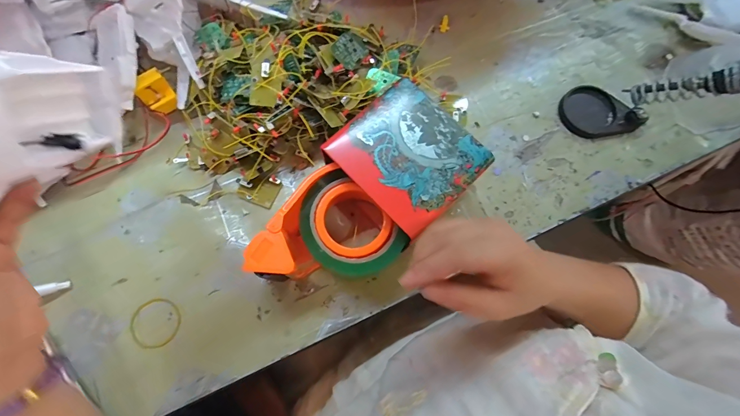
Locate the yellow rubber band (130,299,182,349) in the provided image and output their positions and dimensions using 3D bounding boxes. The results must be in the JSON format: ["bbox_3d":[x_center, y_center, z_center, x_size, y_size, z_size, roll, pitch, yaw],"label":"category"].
[{"bbox_3d":[-0.216,0.116,0.347,0.047,0.005,0.048,0,76,-1],"label":"yellow rubber band"}]

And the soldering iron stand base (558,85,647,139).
[{"bbox_3d":[0.271,-0.119,0.409,0.083,0.026,0.066,-10,76,-4],"label":"soldering iron stand base"}]

